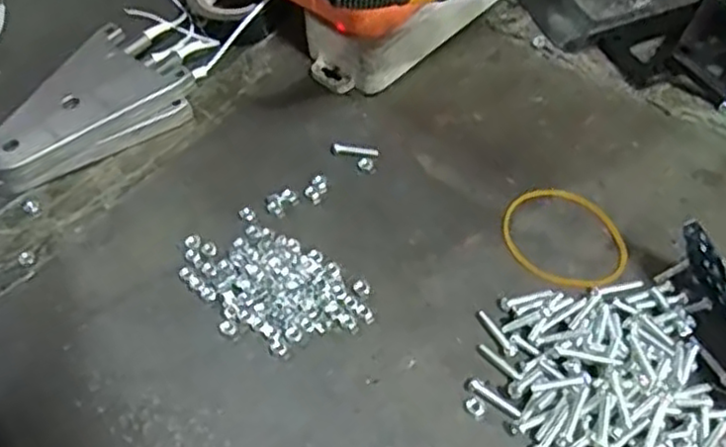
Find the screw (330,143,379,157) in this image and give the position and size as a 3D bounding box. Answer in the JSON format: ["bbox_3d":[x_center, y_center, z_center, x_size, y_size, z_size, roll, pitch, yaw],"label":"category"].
[{"bbox_3d":[-0.004,-0.037,0.357,0.024,0.004,0.005,5,56,7],"label":"screw"}]

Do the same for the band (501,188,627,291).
[{"bbox_3d":[0.093,0.004,0.322,0.057,0.004,0.053,-2,56,2],"label":"band"}]

